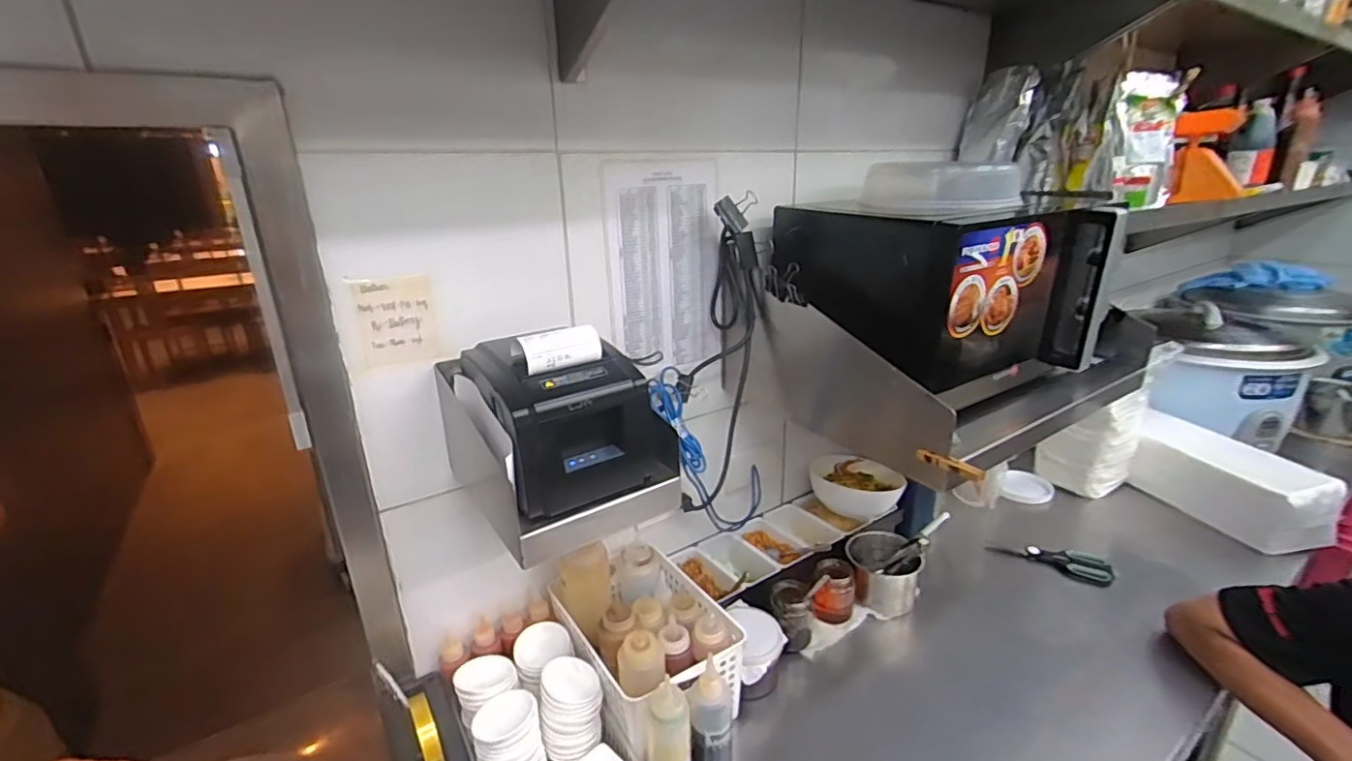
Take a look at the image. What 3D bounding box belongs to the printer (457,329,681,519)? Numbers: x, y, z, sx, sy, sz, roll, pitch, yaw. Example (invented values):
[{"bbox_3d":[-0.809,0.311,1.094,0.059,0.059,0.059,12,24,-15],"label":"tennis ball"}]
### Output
[{"bbox_3d":[-0.111,0.024,0.618,0.171,0.159,0.150,-12,22,-28],"label":"printer"}]

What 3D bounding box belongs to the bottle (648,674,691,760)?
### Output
[{"bbox_3d":[-0.007,0.420,0.664,0.046,0.162,0.037,-1,20,2],"label":"bottle"}]

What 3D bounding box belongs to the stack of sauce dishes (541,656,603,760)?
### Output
[{"bbox_3d":[-0.129,0.408,0.731,0.073,0.093,0.077,-5,20,-10],"label":"stack of sauce dishes"}]

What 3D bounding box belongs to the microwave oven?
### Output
[{"bbox_3d":[0.381,-0.132,0.860,0.391,0.244,0.301,-13,23,-29],"label":"microwave oven"}]

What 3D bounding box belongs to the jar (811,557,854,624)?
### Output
[{"bbox_3d":[0.258,0.342,0.957,0.065,0.084,0.057,4,20,15],"label":"jar"}]

